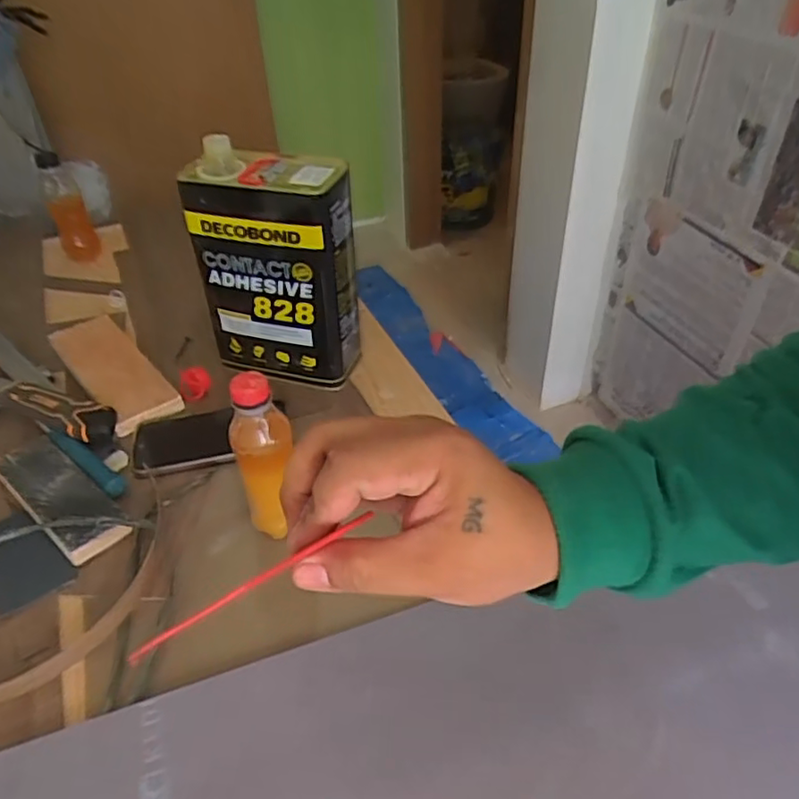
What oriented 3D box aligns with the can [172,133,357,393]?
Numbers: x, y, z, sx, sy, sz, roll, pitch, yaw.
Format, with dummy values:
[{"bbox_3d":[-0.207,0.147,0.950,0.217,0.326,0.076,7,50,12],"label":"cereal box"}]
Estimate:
[{"bbox_3d":[-0.137,-0.146,0.730,0.162,0.243,0.081,3,41,15],"label":"can"}]

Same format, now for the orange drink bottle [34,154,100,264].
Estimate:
[{"bbox_3d":[-0.514,-0.293,0.997,0.056,0.161,0.054,-29,43,-22],"label":"orange drink bottle"}]

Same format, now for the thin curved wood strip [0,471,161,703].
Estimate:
[{"bbox_3d":[-0.283,0.173,0.552,0.100,0.014,0.276,20,44,23],"label":"thin curved wood strip"}]

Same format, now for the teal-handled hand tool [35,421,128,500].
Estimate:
[{"bbox_3d":[-0.335,0.056,0.681,0.159,0.017,0.025,30,48,31],"label":"teal-handled hand tool"}]

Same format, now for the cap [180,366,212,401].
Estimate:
[{"bbox_3d":[-0.243,-0.018,0.762,0.035,0.041,0.011,13,8,-37],"label":"cap"}]

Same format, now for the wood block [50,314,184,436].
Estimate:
[{"bbox_3d":[-0.355,-0.041,0.797,0.076,0.019,0.242,-28,47,-30],"label":"wood block"}]

